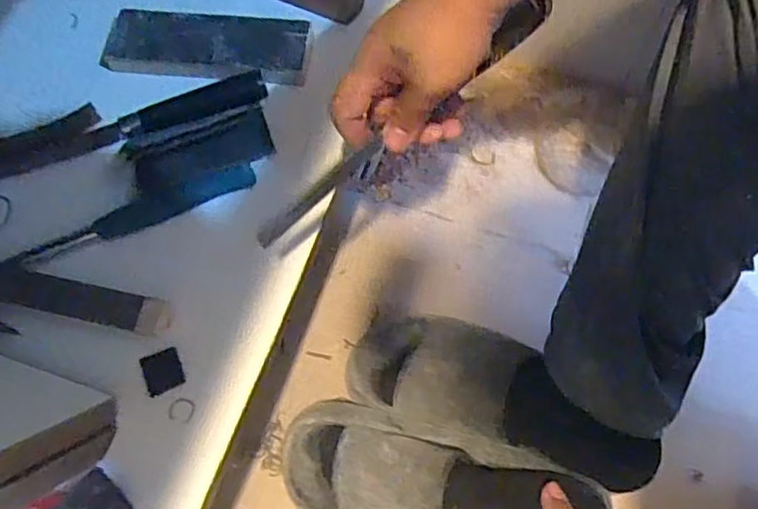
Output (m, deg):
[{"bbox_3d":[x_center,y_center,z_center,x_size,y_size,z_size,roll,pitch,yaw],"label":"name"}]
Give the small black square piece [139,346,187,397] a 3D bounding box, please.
[{"bbox_3d":[-0.158,0.085,0.454,0.026,0.004,0.030,-21,78,-16],"label":"small black square piece"}]

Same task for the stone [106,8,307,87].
[{"bbox_3d":[-0.153,-0.189,0.558,0.176,0.015,0.068,7,67,3],"label":"stone"}]

